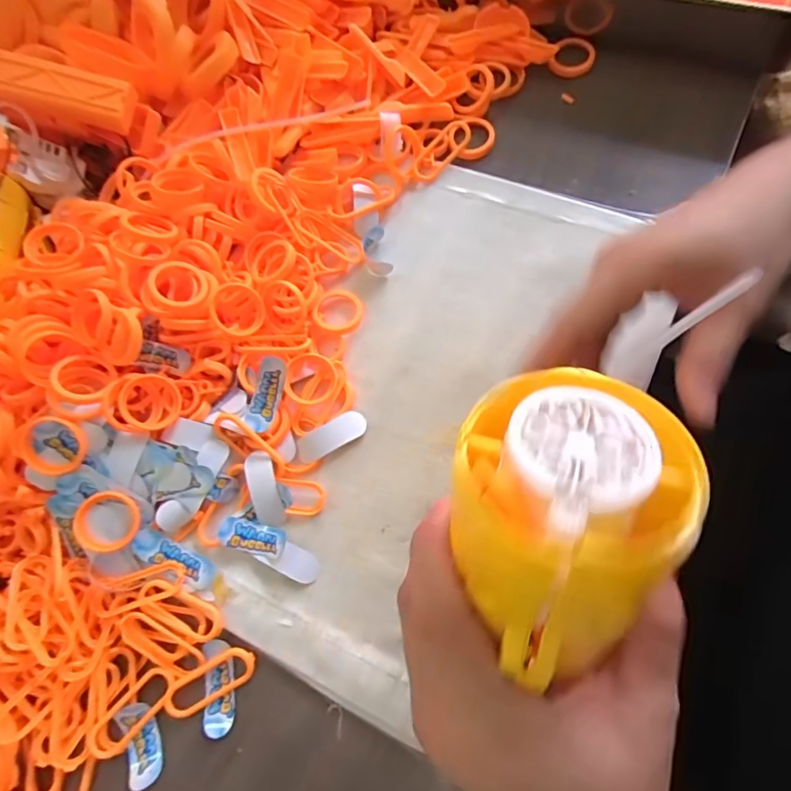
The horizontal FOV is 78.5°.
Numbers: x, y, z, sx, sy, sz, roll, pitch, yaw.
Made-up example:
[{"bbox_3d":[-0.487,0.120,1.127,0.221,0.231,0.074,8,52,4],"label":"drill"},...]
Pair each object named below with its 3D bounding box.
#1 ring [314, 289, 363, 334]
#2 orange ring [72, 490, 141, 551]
[{"bbox_3d":[-0.038,-0.059,0.329,0.032,0.006,0.032,0,77,2],"label":"ring"},{"bbox_3d":[-0.172,0.075,0.290,0.035,0.007,0.035,3,80,-17],"label":"orange ring"}]

